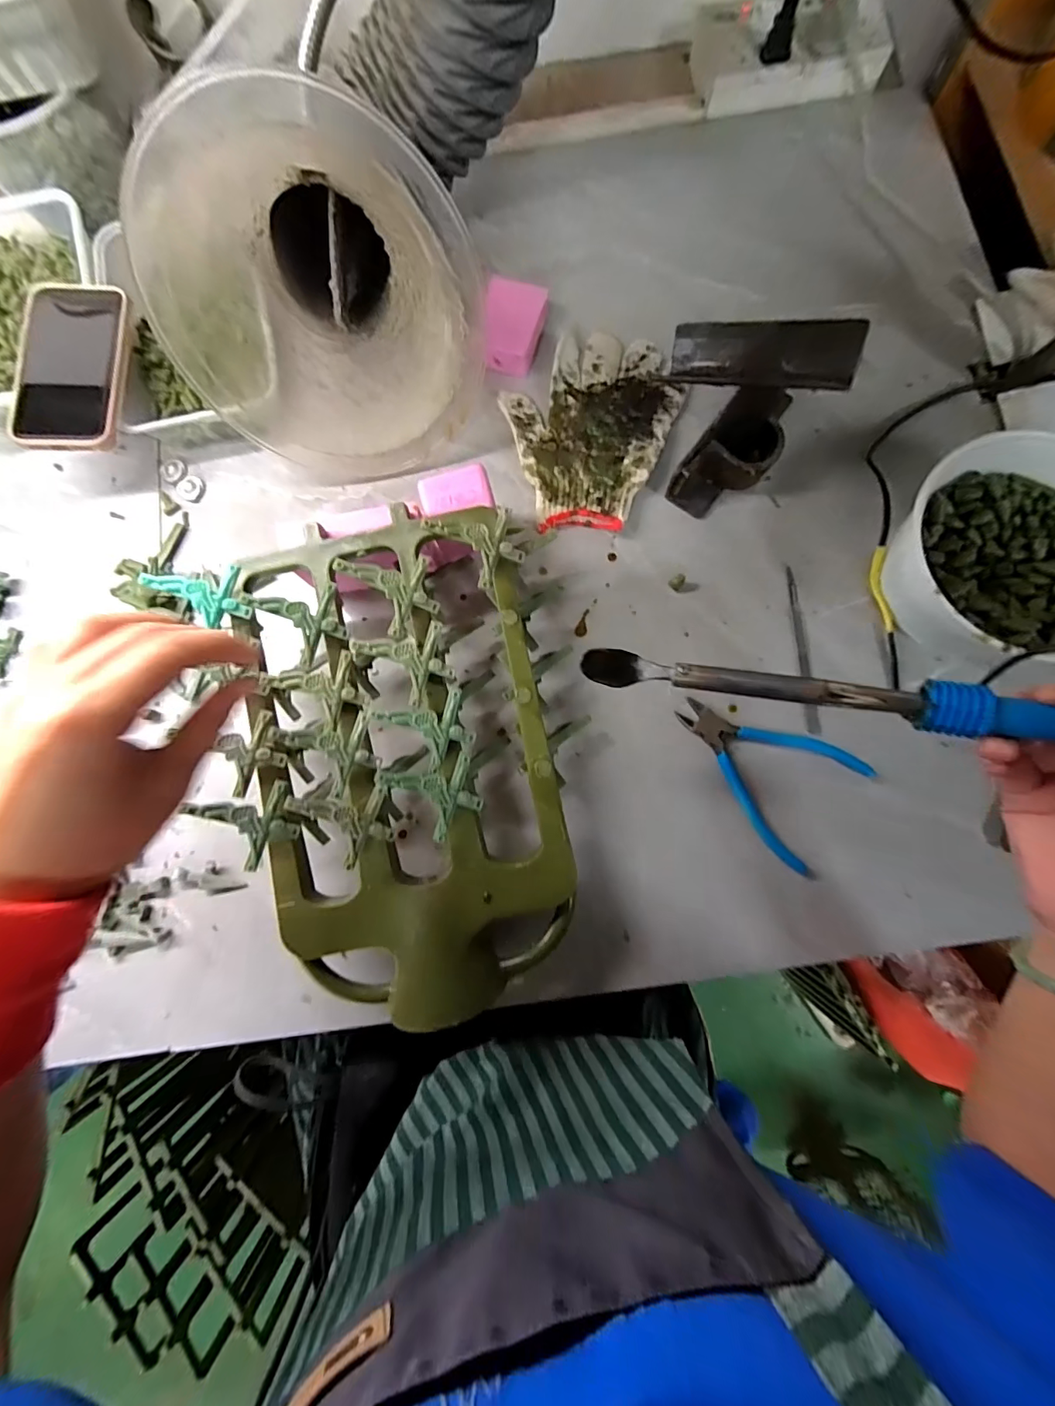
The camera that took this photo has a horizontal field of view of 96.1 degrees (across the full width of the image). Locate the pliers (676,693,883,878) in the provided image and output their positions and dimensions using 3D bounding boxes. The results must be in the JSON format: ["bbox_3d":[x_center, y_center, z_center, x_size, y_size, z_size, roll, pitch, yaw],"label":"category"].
[{"bbox_3d":[0.186,0.048,0.375,0.145,0.009,0.099,40,84,8],"label":"pliers"}]

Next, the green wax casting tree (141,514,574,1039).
[{"bbox_3d":[-0.096,0.039,0.329,0.225,0.071,0.325,-10,80,1],"label":"green wax casting tree"}]

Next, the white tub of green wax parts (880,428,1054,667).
[{"bbox_3d":[0.366,-0.109,0.359,0.156,0.078,0.156,0,81,2],"label":"white tub of green wax parts"}]

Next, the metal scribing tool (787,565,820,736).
[{"bbox_3d":[0.230,-0.046,0.395,0.013,0.004,0.142,-3,80,2],"label":"metal scribing tool"}]

